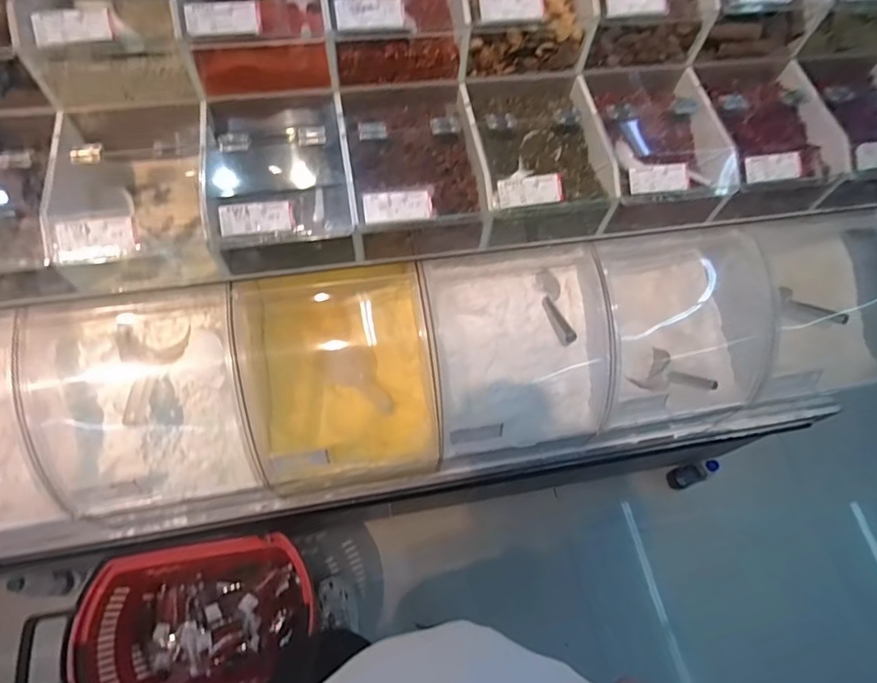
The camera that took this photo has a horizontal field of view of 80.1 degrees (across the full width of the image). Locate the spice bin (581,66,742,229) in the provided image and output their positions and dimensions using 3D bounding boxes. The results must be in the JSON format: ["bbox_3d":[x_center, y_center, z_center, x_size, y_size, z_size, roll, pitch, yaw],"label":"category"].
[{"bbox_3d":[0.351,-0.317,0.868,0.199,0.156,0.240,-8,64,-7],"label":"spice bin"}]

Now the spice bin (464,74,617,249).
[{"bbox_3d":[0.153,-0.283,0.861,0.206,0.166,0.240,-8,64,-7],"label":"spice bin"}]

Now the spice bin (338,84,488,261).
[{"bbox_3d":[-0.044,-0.257,0.841,0.198,0.180,0.247,-10,64,-7],"label":"spice bin"}]

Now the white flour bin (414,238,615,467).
[{"bbox_3d":[0.143,0.018,0.933,0.293,0.218,0.295,-8,64,-7],"label":"white flour bin"}]

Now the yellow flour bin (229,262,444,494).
[{"bbox_3d":[-0.176,0.048,0.939,0.297,0.265,0.347,-8,64,-7],"label":"yellow flour bin"}]

